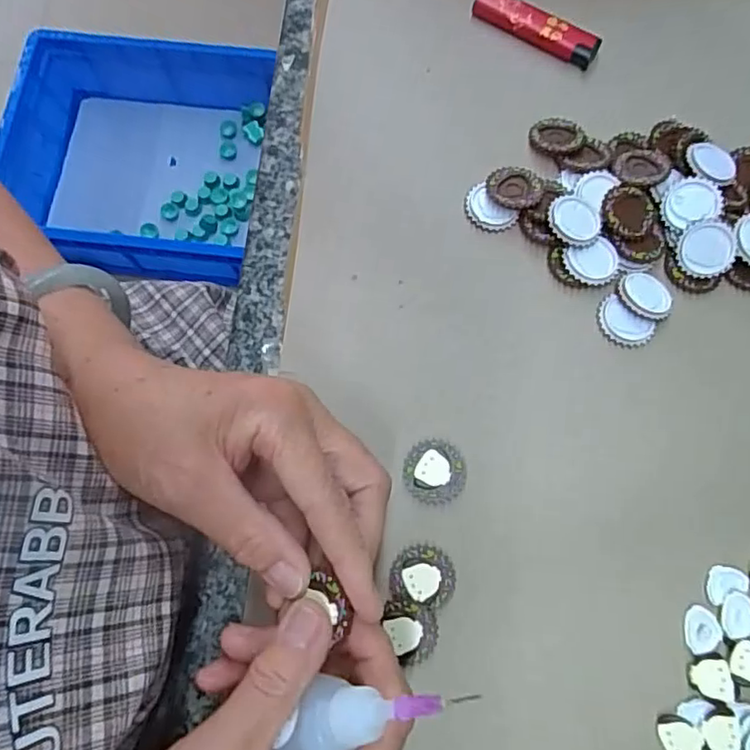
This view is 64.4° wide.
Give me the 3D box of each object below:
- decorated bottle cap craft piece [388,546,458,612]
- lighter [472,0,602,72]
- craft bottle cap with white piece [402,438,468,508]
[{"bbox_3d":[0.022,0.090,0.267,0.028,0.004,0.026,-1,75,2],"label":"decorated bottle cap craft piece"},{"bbox_3d":[0.092,-0.198,0.340,0.074,0.010,0.018,31,78,10],"label":"lighter"},{"bbox_3d":[0.028,0.046,0.280,0.029,0.004,0.030,-1,75,2],"label":"craft bottle cap with white piece"}]

